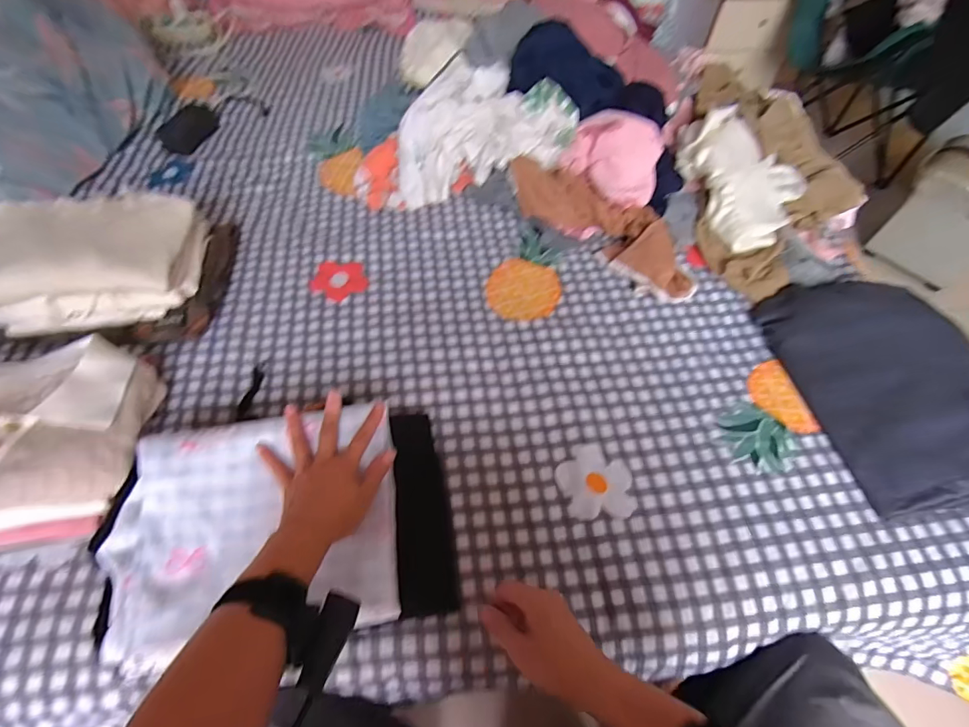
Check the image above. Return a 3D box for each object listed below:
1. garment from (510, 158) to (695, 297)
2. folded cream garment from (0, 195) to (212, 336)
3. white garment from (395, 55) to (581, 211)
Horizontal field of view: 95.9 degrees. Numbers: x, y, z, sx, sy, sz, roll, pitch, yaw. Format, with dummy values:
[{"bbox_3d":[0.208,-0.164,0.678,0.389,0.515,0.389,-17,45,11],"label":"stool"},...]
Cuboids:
[{"bbox_3d":[0.196,-0.239,0.742,0.356,0.071,0.094,36,64,20],"label":"garment"},{"bbox_3d":[-0.549,-0.153,0.618,0.239,0.098,0.177,-11,57,-8],"label":"folded cream garment"},{"bbox_3d":[-0.014,-0.406,0.786,0.299,0.168,0.171,-23,60,-14],"label":"white garment"}]

